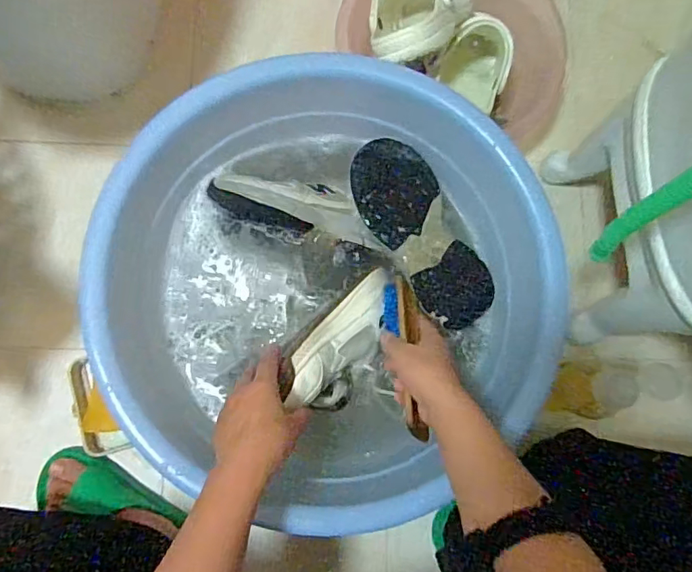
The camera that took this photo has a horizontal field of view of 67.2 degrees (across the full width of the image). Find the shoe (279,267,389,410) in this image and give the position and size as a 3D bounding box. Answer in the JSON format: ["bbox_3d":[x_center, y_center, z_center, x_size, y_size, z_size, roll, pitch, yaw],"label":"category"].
[{"bbox_3d":[-0.006,0.074,0.641,0.088,0.083,0.224,46,53,-4],"label":"shoe"}]

